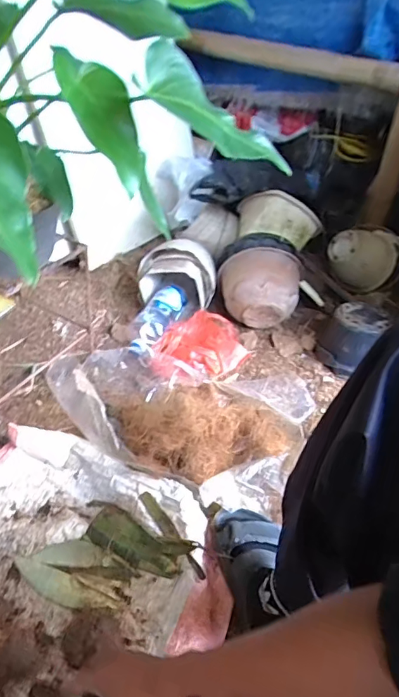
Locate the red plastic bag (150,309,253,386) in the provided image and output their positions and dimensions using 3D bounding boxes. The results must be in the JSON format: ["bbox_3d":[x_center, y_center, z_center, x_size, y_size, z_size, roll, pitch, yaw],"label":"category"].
[{"bbox_3d":[-0.001,0.001,1.112,0.183,0.051,0.243,26,45,26],"label":"red plastic bag"}]

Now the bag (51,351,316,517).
[{"bbox_3d":[-0.053,0.073,0.938,0.521,0.147,0.371,13,41,13],"label":"bag"}]

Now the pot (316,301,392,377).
[{"bbox_3d":[0.348,-0.024,1.115,0.134,0.125,0.145,4,36,-3],"label":"pot"}]

